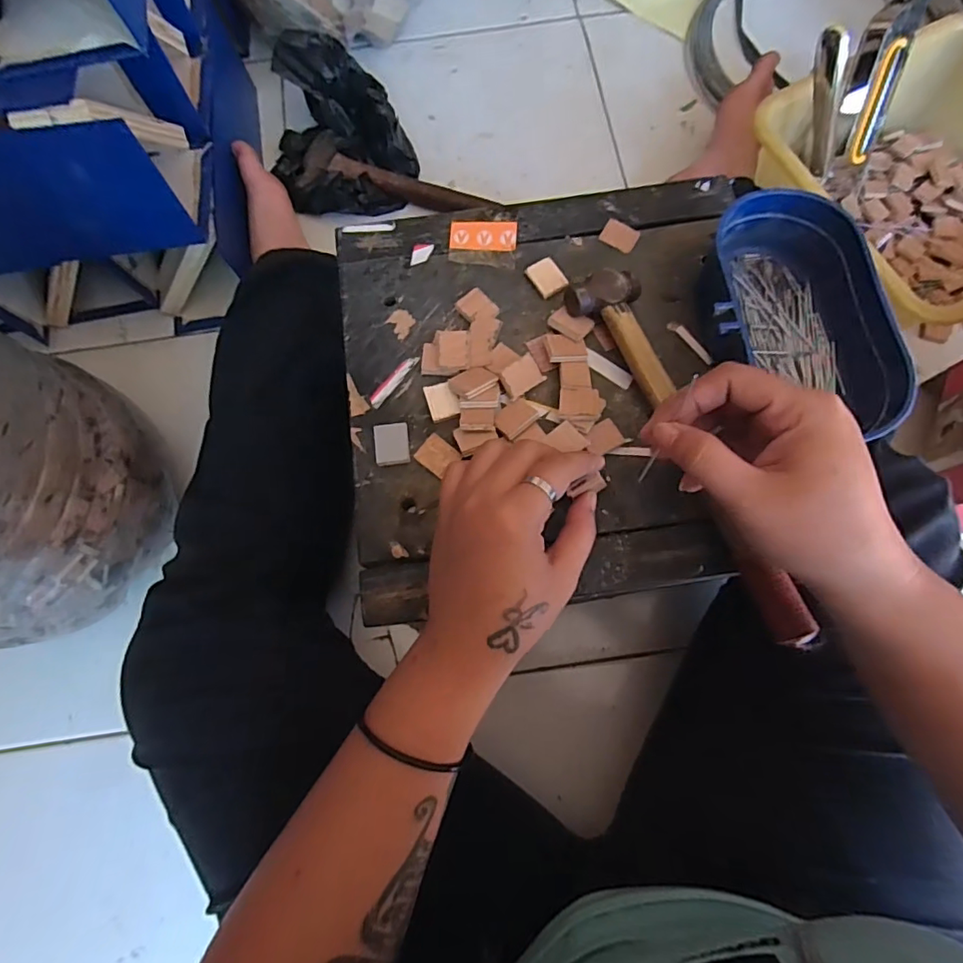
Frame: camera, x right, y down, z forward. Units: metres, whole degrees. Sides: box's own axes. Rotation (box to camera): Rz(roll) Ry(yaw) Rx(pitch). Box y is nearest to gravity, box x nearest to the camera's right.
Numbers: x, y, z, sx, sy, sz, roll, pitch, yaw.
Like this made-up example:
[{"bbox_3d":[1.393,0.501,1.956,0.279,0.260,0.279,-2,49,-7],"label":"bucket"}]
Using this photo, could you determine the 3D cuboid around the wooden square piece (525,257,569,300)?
[{"bbox_3d":[0.043,-0.136,0.346,0.020,0.004,0.025,-32,77,-6],"label":"wooden square piece"}]

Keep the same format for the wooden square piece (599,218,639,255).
[{"bbox_3d":[0.095,-0.168,0.358,0.023,0.004,0.019,28,78,9],"label":"wooden square piece"}]

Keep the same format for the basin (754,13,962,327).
[{"bbox_3d":[0.421,-0.279,0.505,0.247,0.101,0.264,0,75,2],"label":"basin"}]

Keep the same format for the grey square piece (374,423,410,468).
[{"bbox_3d":[-0.054,-0.023,0.319,0.020,0.010,0.025,-6,75,0],"label":"grey square piece"}]

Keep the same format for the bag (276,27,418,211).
[{"bbox_3d":[-0.165,-0.407,0.604,0.153,0.082,0.186,-14,75,-2],"label":"bag"}]

